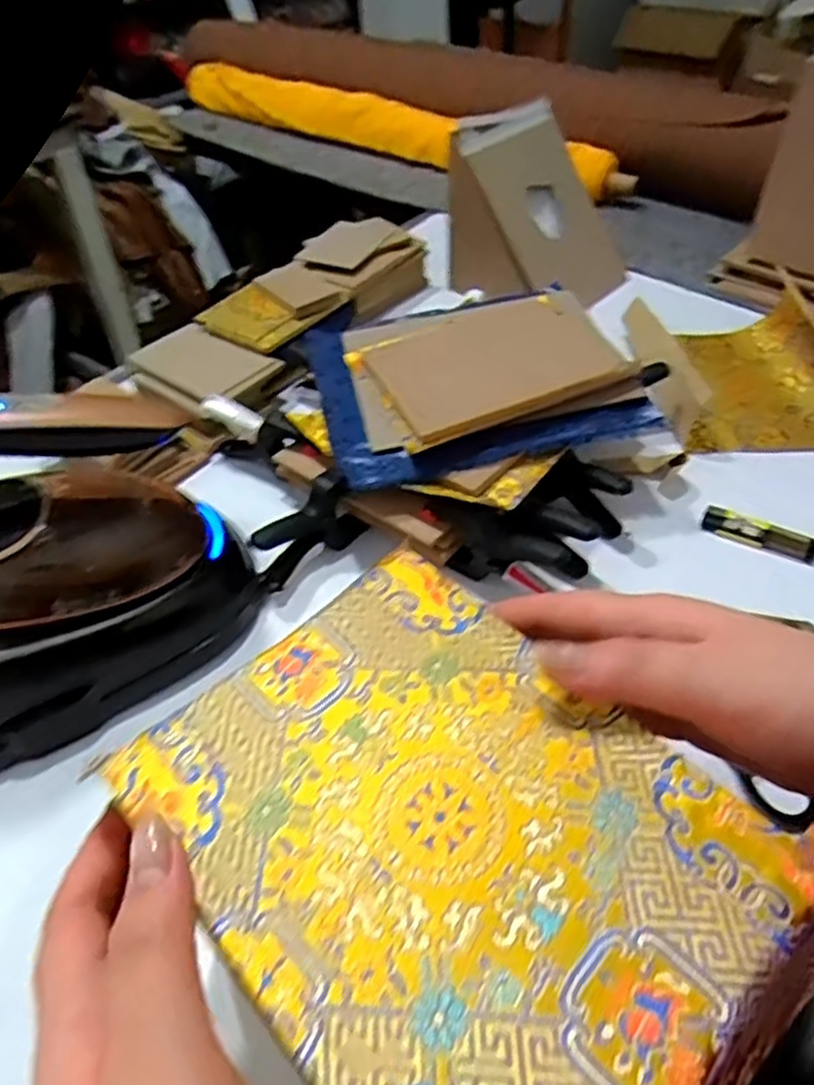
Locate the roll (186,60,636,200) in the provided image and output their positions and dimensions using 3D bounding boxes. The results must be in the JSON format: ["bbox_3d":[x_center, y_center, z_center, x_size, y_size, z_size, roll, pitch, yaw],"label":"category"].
[{"bbox_3d":[-0.056,-0.646,1.121,0.855,0.082,0.056,31,54,28],"label":"roll"}]

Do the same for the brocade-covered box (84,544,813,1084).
[{"bbox_3d":[0.017,0.098,0.235,0.146,0.030,0.193,-33,53,-26],"label":"brocade-covered box"}]

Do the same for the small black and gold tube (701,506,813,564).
[{"bbox_3d":[0.268,-0.006,0.552,0.081,0.016,0.026,20,50,20],"label":"small black and gold tube"}]

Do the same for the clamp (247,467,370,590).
[{"bbox_3d":[-0.073,-0.010,0.526,0.085,0.058,0.023,-32,53,-26],"label":"clamp"}]

